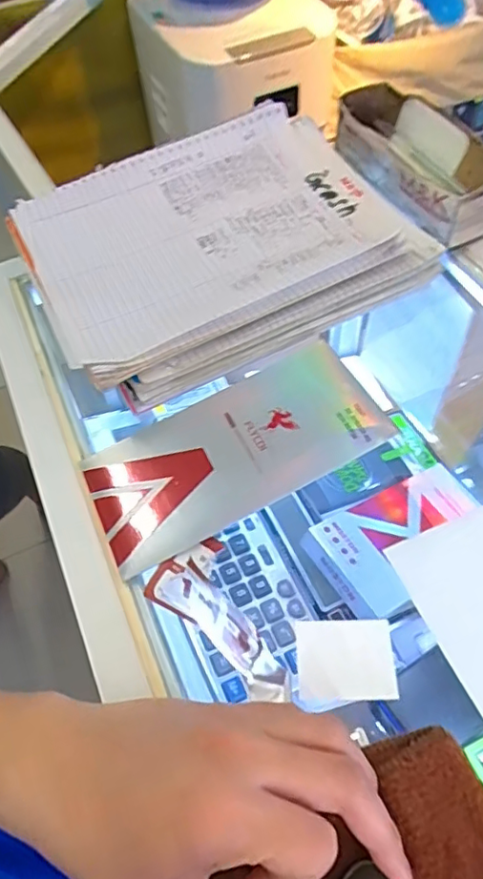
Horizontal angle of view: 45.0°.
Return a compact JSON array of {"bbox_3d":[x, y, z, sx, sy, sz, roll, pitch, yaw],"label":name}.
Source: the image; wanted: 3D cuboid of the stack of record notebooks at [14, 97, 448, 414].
[{"bbox_3d":[-0.014,-0.155,0.463,0.285,0.052,0.219,-25,58,-12],"label":"stack of record notebooks"}]

